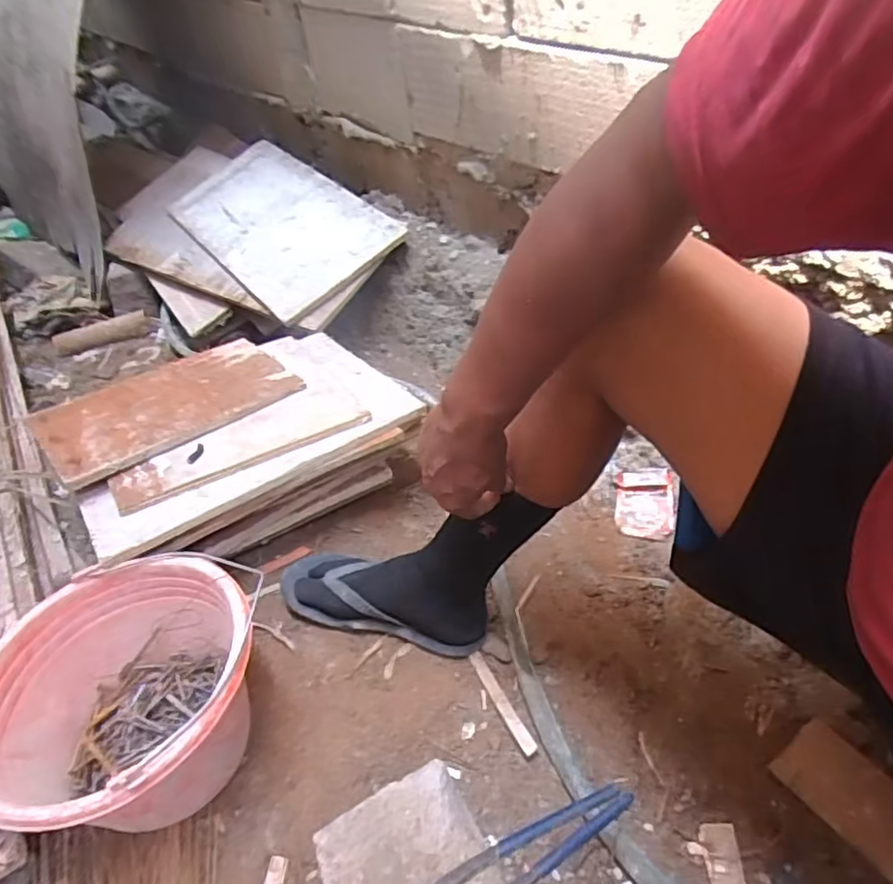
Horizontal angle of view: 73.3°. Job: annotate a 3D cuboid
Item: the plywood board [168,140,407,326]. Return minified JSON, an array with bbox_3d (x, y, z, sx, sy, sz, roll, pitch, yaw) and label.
[{"bbox_3d":[-0.392,-0.503,1.356,0.314,0.023,0.675,-44,56,-8],"label":"plywood board"}]

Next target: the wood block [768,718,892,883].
[{"bbox_3d":[0.408,0.355,0.536,0.076,0.021,0.211,-28,48,-20],"label":"wood block"}]

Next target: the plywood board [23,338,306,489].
[{"bbox_3d":[-0.384,-0.059,0.829,0.318,0.009,0.200,-29,45,-31],"label":"plywood board"}]

